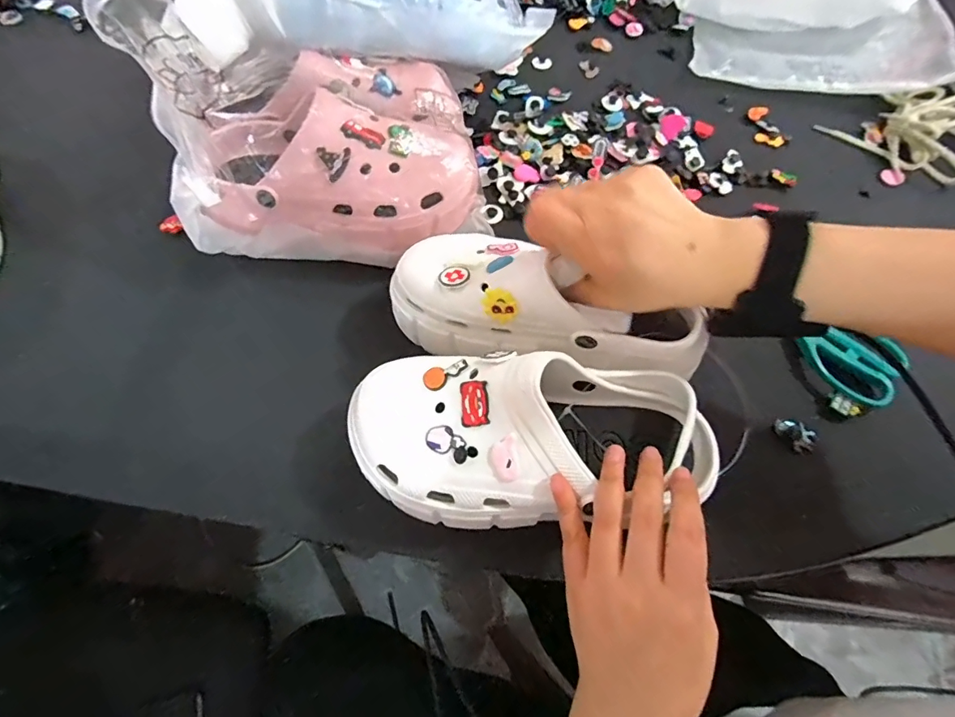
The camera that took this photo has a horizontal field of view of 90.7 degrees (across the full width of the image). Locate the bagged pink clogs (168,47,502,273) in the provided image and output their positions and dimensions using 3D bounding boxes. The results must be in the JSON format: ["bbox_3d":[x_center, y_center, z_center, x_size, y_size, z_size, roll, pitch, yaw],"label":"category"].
[{"bbox_3d":[-0.132,-0.186,0.426,0.259,0.102,0.183,-9,64,-6],"label":"bagged pink clogs"}]

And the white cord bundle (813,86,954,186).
[{"bbox_3d":[0.505,-0.270,0.540,0.120,0.035,0.151,-37,69,-18],"label":"white cord bundle"}]

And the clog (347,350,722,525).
[{"bbox_3d":[0.035,0.048,0.318,0.235,0.085,0.107,-2,63,-3],"label":"clog"}]

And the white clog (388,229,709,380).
[{"bbox_3d":[0.050,-0.047,0.356,0.235,0.090,0.095,18,64,17],"label":"white clog"}]

